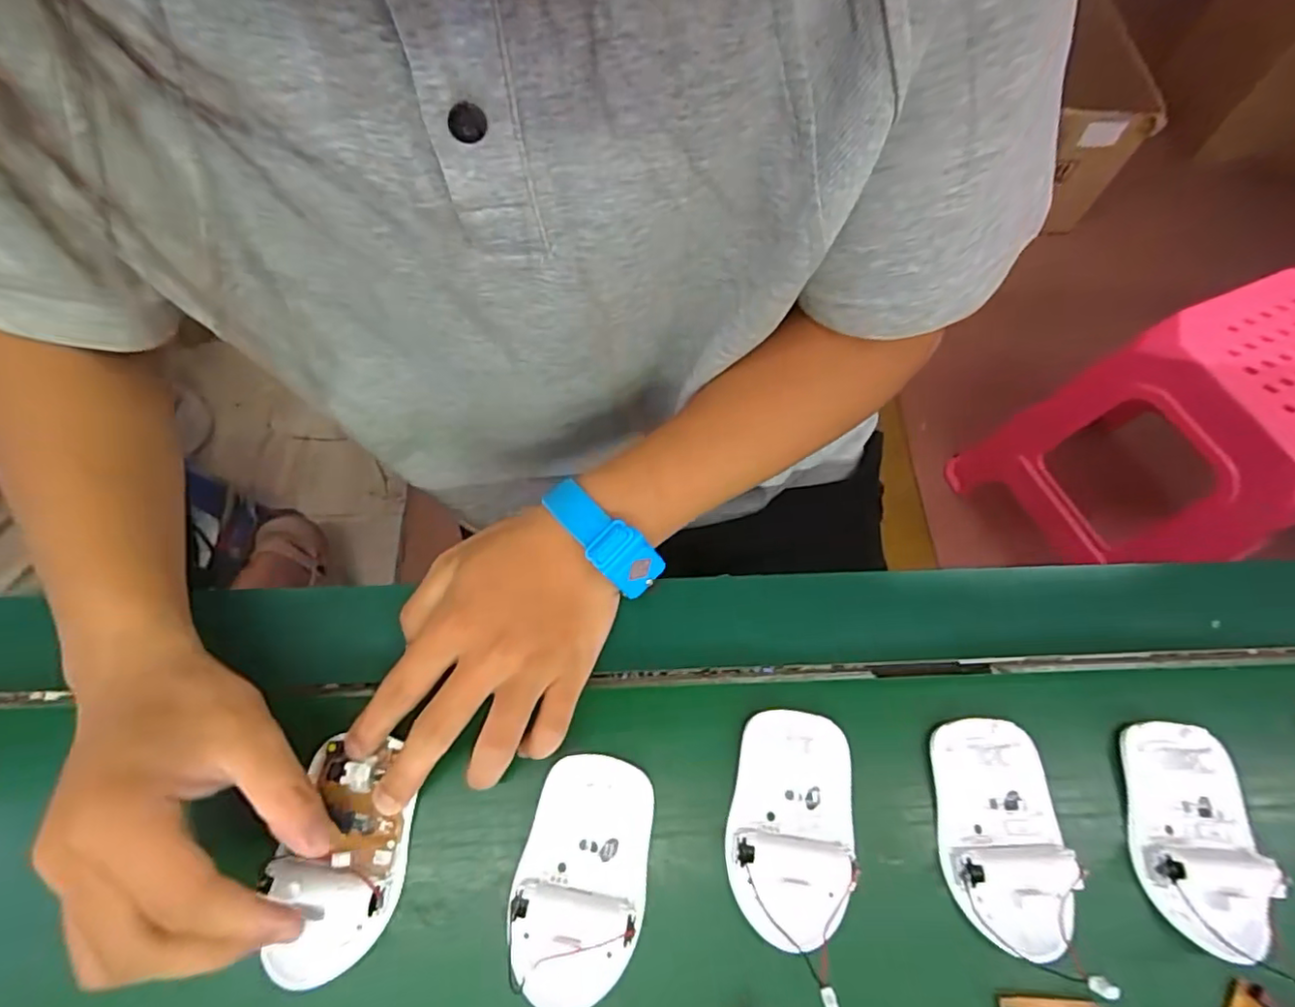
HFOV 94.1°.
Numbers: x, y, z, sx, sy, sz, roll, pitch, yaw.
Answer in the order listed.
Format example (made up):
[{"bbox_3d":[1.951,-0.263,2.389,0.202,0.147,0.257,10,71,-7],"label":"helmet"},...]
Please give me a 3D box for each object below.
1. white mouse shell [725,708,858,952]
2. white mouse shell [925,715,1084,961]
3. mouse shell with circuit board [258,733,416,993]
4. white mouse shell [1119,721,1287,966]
[{"bbox_3d":[0.069,0.149,0.284,0.058,0.016,0.095,12,65,4],"label":"white mouse shell"},{"bbox_3d":[0.168,0.154,0.284,0.055,0.021,0.096,5,64,1],"label":"white mouse shell"},{"bbox_3d":[-0.138,0.157,0.270,0.054,0.018,0.094,2,64,-1],"label":"mouse shell with circuit board"},{"bbox_3d":[0.263,0.156,0.288,0.053,0.020,0.095,10,64,3],"label":"white mouse shell"}]

